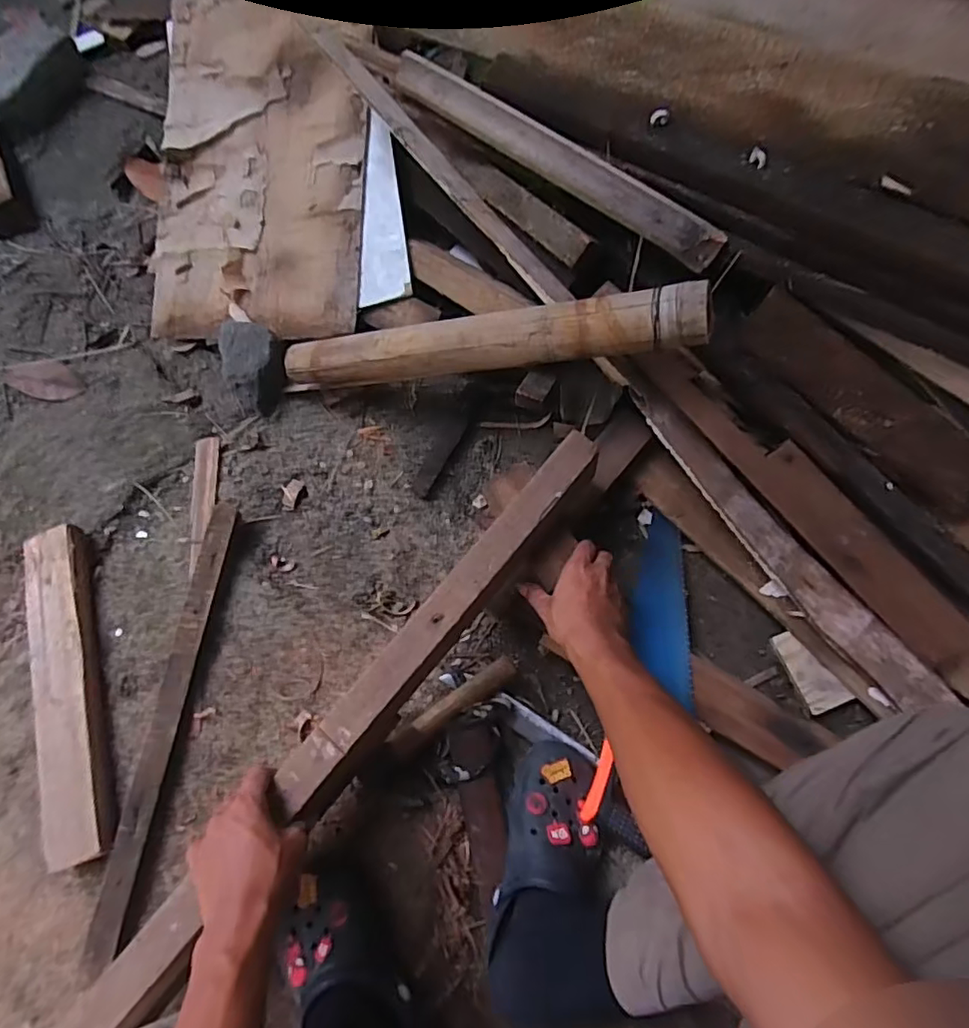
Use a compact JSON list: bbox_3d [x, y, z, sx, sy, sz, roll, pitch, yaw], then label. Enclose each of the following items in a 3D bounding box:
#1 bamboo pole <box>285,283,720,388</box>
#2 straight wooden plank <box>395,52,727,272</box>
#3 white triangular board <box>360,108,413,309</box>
[{"bbox_3d":[-0.018,-0.199,0.692,0.528,0.059,0.058,0,71,24],"label":"bamboo pole"},{"bbox_3d":[0.078,-0.420,0.686,0.451,0.032,0.042,38,78,11],"label":"straight wooden plank"},{"bbox_3d":[-0.138,-0.421,0.817,0.071,0.006,0.249,2,93,13],"label":"white triangular board"}]

